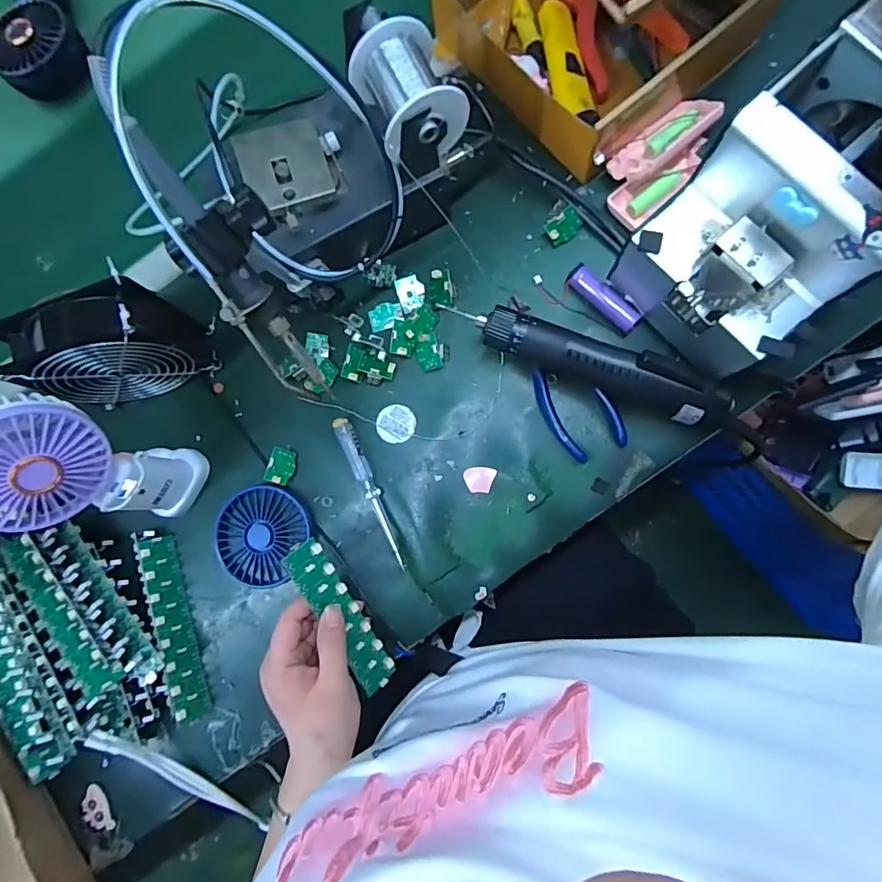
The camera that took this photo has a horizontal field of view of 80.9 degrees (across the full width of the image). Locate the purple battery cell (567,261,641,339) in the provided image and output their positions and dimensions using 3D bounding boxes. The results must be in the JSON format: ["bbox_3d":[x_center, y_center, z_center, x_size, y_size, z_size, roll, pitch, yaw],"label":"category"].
[{"bbox_3d":[0.140,-0.121,0.443,0.021,0.015,0.071,-45,80,0],"label":"purple battery cell"}]

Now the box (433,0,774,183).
[{"bbox_3d":[0.130,-0.363,0.437,0.195,0.060,0.203,-41,80,1],"label":"box"}]

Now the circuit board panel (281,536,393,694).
[{"bbox_3d":[-0.077,0.140,0.409,0.031,0.006,0.138,-35,107,-28],"label":"circuit board panel"}]

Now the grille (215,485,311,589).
[{"bbox_3d":[-0.160,0.082,0.455,0.079,0.016,0.085,-1,83,7],"label":"grille"}]

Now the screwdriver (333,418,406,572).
[{"bbox_3d":[-0.060,0.044,0.447,0.015,0.013,0.138,-24,81,4],"label":"screwdriver"}]

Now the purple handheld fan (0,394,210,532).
[{"bbox_3d":[-0.260,0.020,0.390,0.070,0.186,0.085,1,84,7],"label":"purple handheld fan"}]

